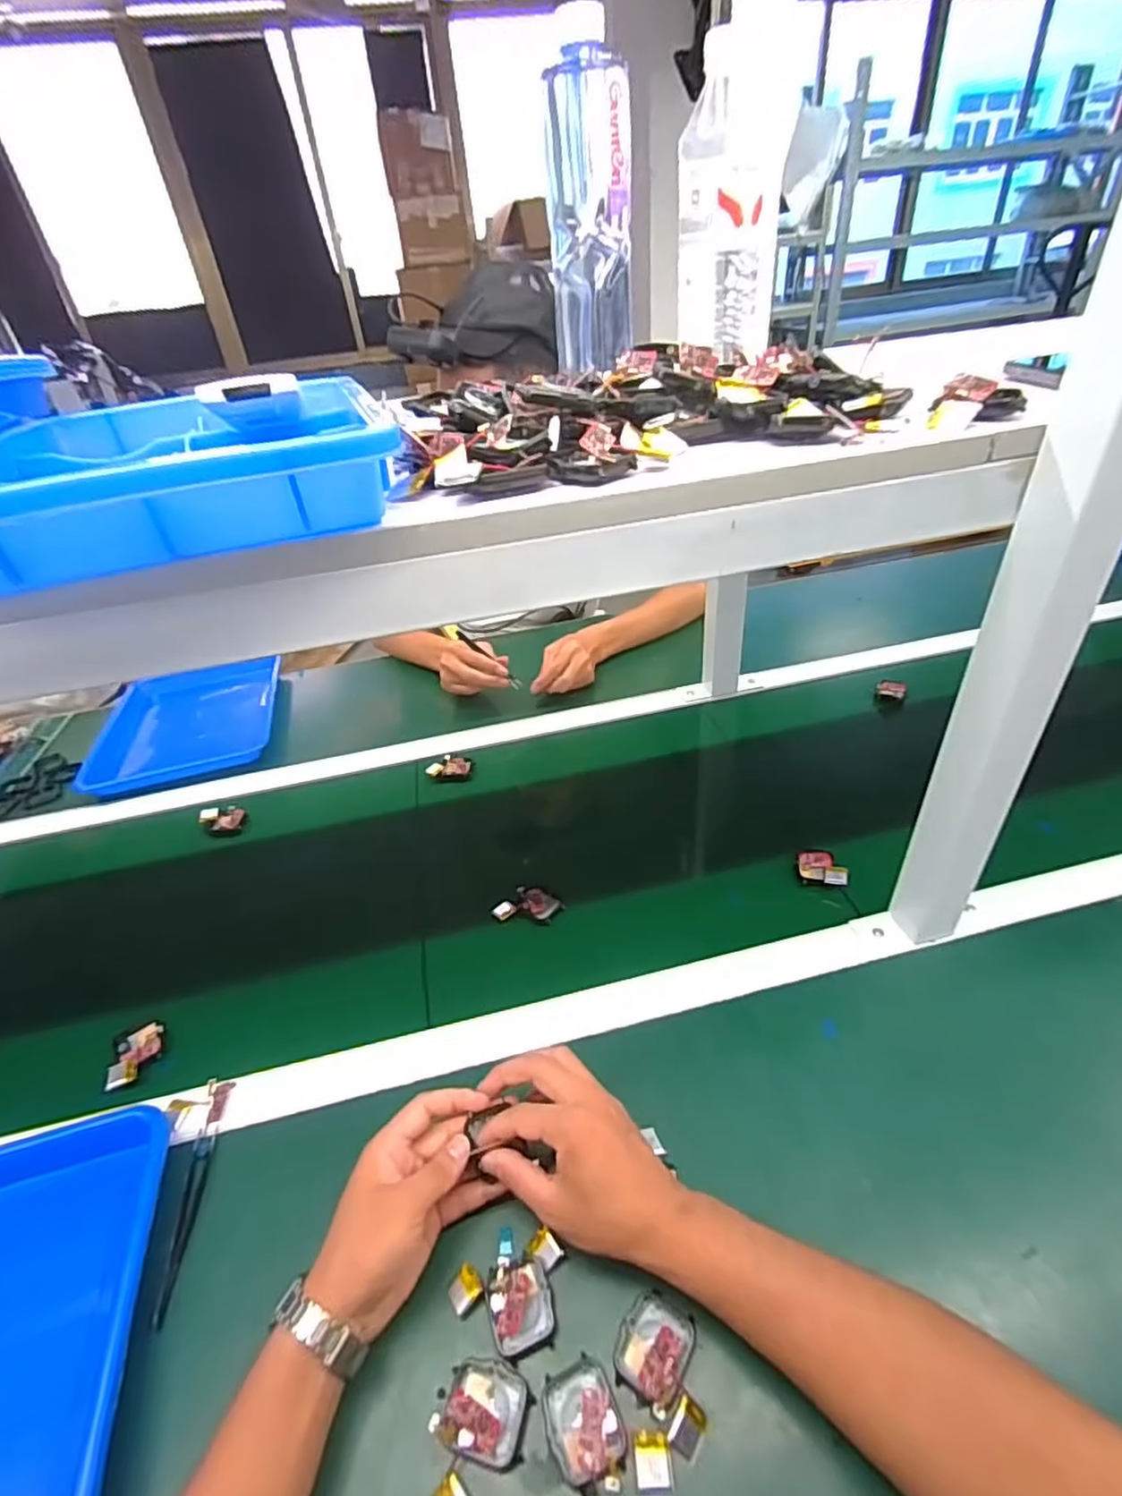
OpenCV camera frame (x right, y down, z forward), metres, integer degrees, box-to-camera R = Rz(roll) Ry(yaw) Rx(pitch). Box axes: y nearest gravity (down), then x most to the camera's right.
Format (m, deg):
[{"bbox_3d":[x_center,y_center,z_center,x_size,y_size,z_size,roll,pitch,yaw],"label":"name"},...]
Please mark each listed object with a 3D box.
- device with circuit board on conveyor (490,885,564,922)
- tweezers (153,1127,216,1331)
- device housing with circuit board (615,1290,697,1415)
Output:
[{"bbox_3d":[-0.032,0.160,0.649,0.069,0.012,0.040,-1,37,9],"label":"device with circuit board on conveyor"},{"bbox_3d":[-0.268,0.334,0.456,0.012,0.011,0.118,-11,37,-4],"label":"tweezers"},{"bbox_3d":[0.054,0.350,0.374,0.040,0.012,0.047,14,42,27],"label":"device housing with circuit board"}]

